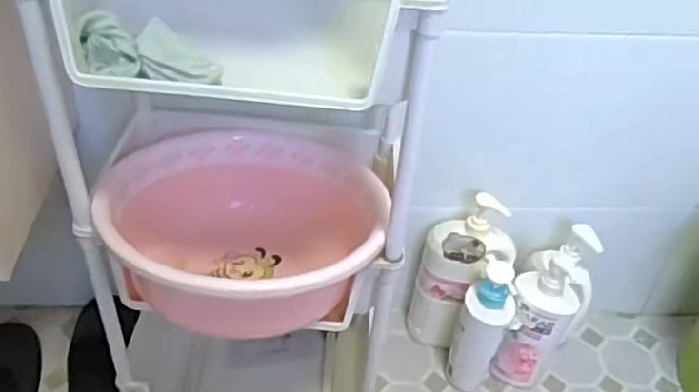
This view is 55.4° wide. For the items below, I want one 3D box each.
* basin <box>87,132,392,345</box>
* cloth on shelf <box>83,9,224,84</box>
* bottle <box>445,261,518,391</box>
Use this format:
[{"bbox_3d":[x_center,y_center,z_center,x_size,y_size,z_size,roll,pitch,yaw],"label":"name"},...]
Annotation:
[{"bbox_3d":[-0.114,0.025,0.735,0.282,0.140,0.276,3,41,-3],"label":"basin"},{"bbox_3d":[-0.166,-0.123,0.558,0.123,0.037,0.044,12,42,7],"label":"cloth on shelf"},{"bbox_3d":[0.193,0.206,0.990,0.069,0.250,0.067,16,42,12],"label":"bottle"}]

